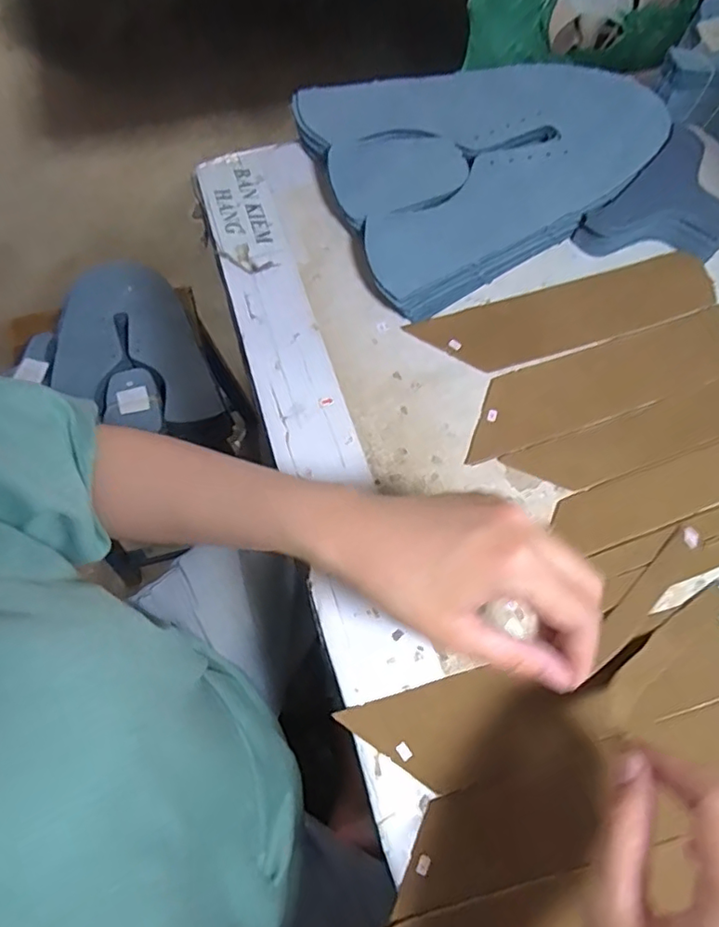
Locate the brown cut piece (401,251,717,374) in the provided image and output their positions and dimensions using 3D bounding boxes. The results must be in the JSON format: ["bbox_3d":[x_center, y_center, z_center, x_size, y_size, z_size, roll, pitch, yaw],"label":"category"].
[{"bbox_3d":[0.161,-0.115,0.428,0.231,0.004,0.059,-17,70,-8],"label":"brown cut piece"}]

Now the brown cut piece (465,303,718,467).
[{"bbox_3d":[0.181,-0.062,0.409,0.235,0.005,0.056,-19,70,-9],"label":"brown cut piece"}]

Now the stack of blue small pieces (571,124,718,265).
[{"bbox_3d":[0.252,-0.202,0.453,0.089,0.028,0.138,42,73,14],"label":"stack of blue small pieces"}]

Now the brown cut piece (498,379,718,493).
[{"bbox_3d":[0.216,-0.026,0.396,0.231,0.004,0.041,-19,70,-9],"label":"brown cut piece"}]

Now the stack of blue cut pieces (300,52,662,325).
[{"bbox_3d":[0.115,-0.246,0.463,0.285,0.033,0.208,-20,70,-9],"label":"stack of blue cut pieces"}]

